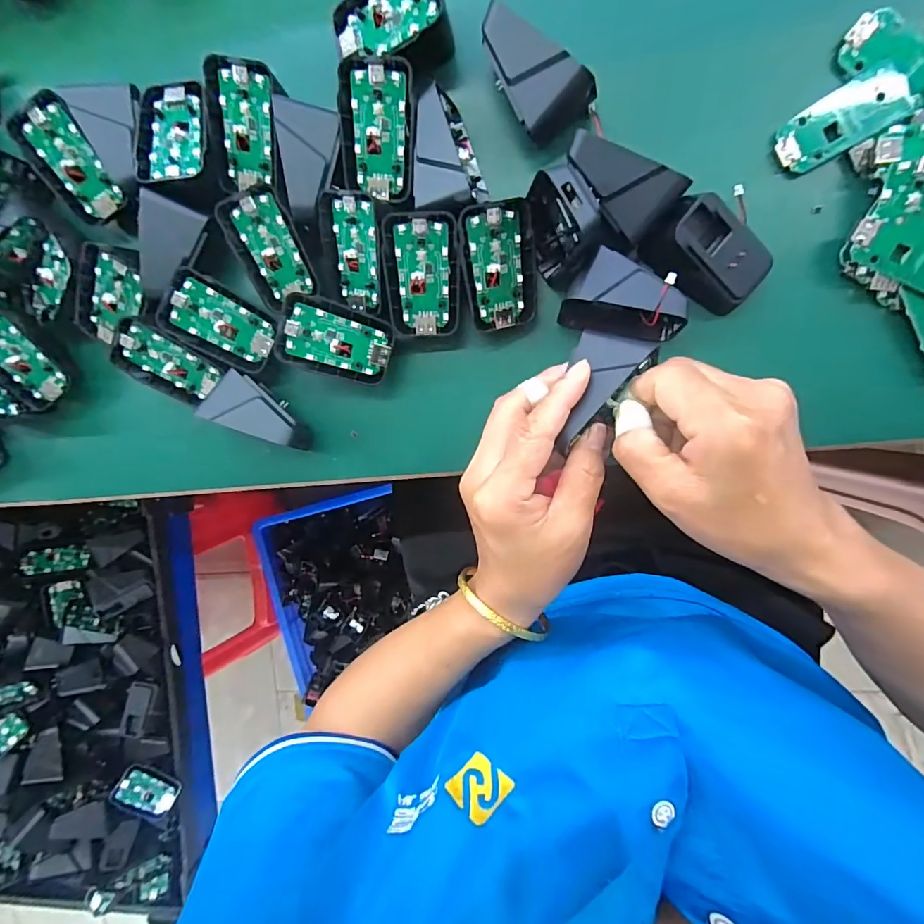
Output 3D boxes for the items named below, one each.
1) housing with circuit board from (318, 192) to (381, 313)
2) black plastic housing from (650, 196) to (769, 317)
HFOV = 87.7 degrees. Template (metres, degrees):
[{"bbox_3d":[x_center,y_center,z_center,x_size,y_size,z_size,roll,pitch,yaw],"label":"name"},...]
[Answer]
[{"bbox_3d":[-0.062,-0.135,0.308,0.044,0.034,0.066,14,123,22],"label":"housing with circuit board"},{"bbox_3d":[0.143,-0.118,0.275,0.064,0.038,0.035,38,99,3],"label":"black plastic housing"}]

